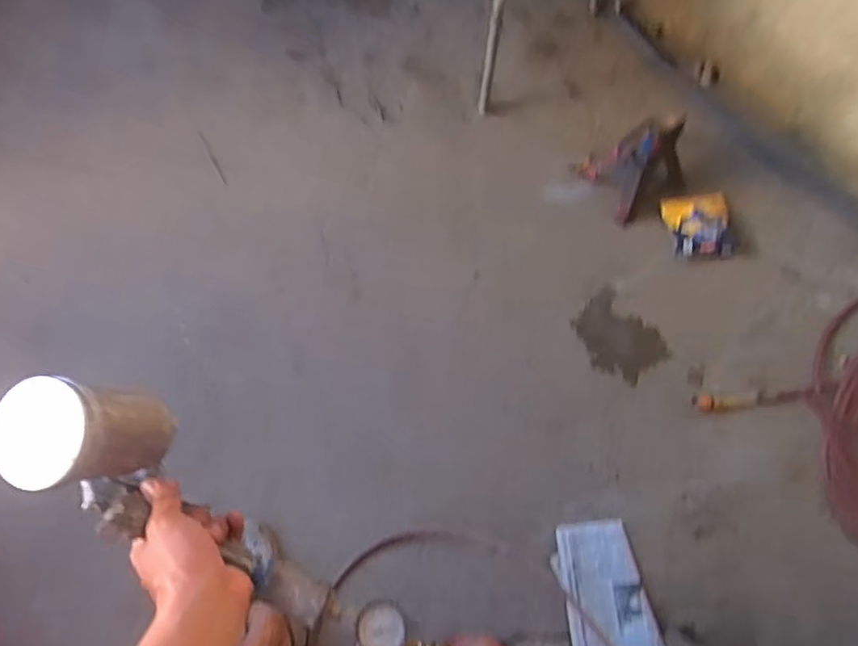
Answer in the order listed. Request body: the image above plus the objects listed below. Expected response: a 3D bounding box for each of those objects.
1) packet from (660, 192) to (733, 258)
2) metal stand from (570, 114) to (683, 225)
[{"bbox_3d":[0.602,-0.217,1.236,0.129,0.021,0.146,-8,87,18],"label":"packet"},{"bbox_3d":[0.448,-0.353,1.158,0.167,0.231,0.182,-33,82,-3],"label":"metal stand"}]

